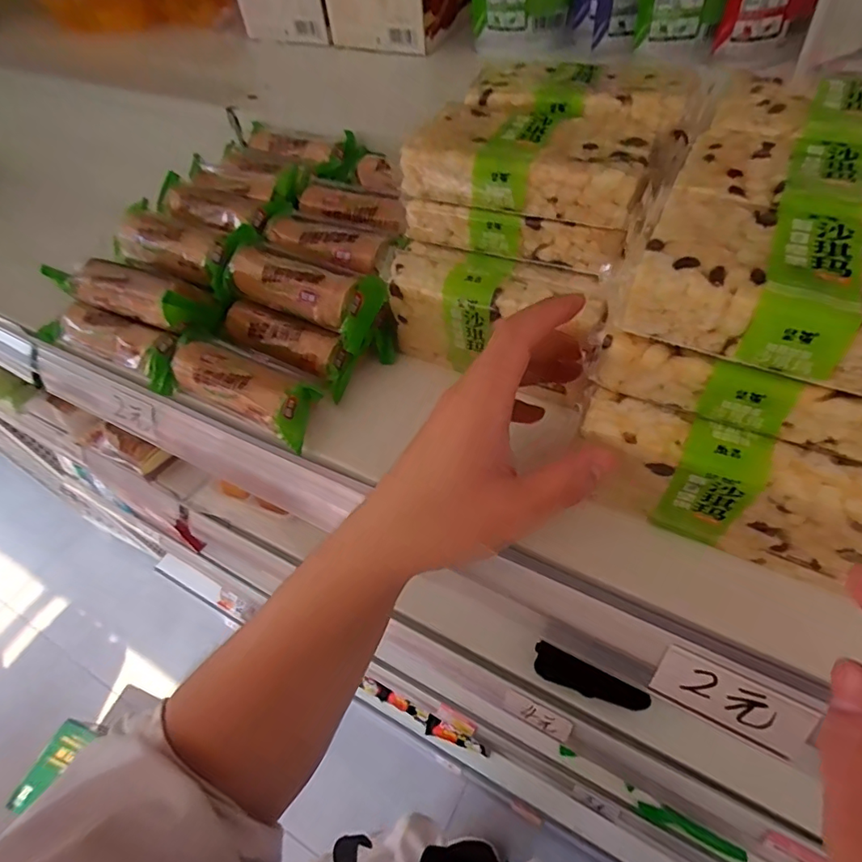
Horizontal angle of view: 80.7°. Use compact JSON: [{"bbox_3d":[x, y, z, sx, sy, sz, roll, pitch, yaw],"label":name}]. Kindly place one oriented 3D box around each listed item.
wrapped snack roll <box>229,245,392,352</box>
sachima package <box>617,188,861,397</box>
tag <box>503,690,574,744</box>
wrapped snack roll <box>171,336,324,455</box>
[{"bbox_3d":[-0.095,-0.106,0.387,0.122,0.038,0.041,25,59,23],"label":"wrapped snack roll"},{"bbox_3d":[0.173,-0.061,0.224,0.151,0.030,0.084,22,58,21],"label":"sachima package"},{"bbox_3d":[0.111,0.297,0.528,0.069,0.005,0.027,23,103,18],"label":"tag"},{"bbox_3d":[-0.137,-0.032,0.363,0.121,0.032,0.041,23,58,21],"label":"wrapped snack roll"}]

